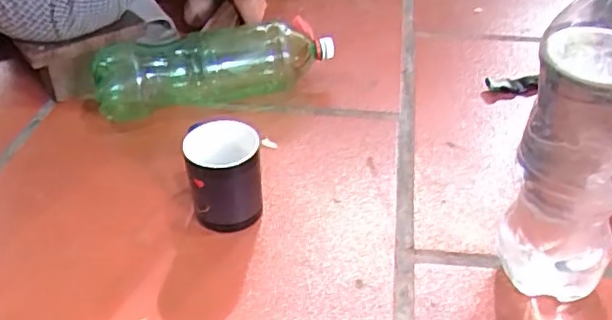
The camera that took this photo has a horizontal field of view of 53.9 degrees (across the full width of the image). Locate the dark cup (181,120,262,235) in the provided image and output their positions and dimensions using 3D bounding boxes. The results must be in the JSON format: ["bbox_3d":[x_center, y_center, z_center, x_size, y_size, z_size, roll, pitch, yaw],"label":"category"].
[{"bbox_3d":[-0.089,0.020,0.663,0.078,0.101,0.080,-4,38,-6],"label":"dark cup"}]

